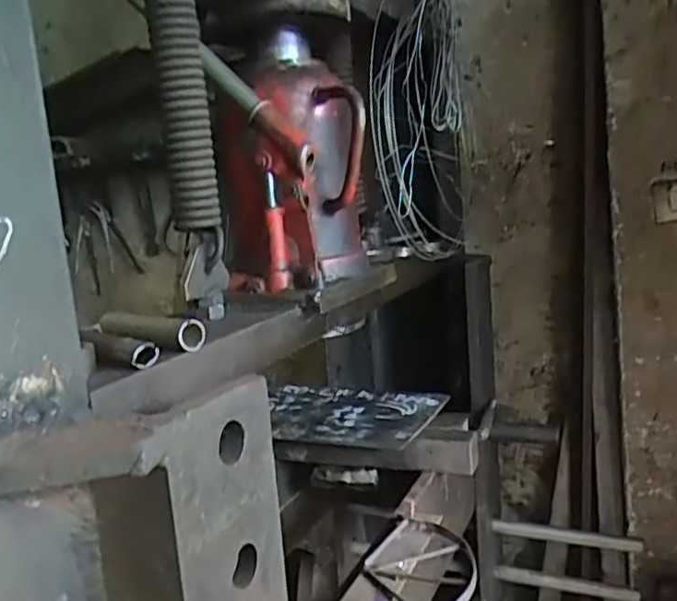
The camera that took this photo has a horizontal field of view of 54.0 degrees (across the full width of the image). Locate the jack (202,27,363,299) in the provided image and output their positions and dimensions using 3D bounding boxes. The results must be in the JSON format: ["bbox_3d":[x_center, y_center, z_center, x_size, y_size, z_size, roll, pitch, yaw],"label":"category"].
[{"bbox_3d":[-0.054,-0.157,0.763,0.155,0.272,0.119,-6,9,-4],"label":"jack"}]

